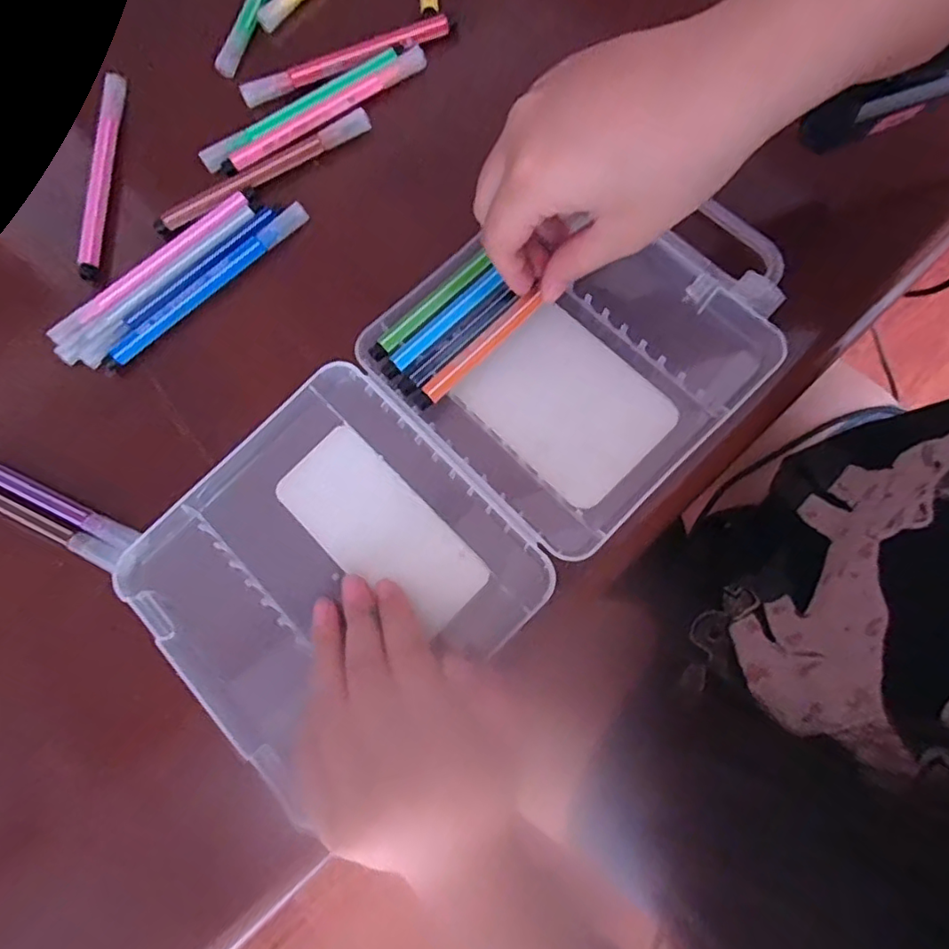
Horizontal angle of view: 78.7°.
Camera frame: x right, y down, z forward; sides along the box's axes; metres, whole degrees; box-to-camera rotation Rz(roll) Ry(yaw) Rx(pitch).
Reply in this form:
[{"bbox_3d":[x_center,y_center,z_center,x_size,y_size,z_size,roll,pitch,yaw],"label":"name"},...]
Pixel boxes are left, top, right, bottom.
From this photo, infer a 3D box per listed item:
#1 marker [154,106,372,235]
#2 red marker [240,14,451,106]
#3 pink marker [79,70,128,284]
[{"bbox_3d":[-0.120,-0.172,0.328,0.134,0.011,0.010,-29,76,-4],"label":"marker"},{"bbox_3d":[-0.077,-0.248,0.346,0.130,0.007,0.012,-21,75,-1],"label":"red marker"},{"bbox_3d":[-0.219,-0.177,0.340,0.011,0.012,0.131,-1,76,4],"label":"pink marker"}]

